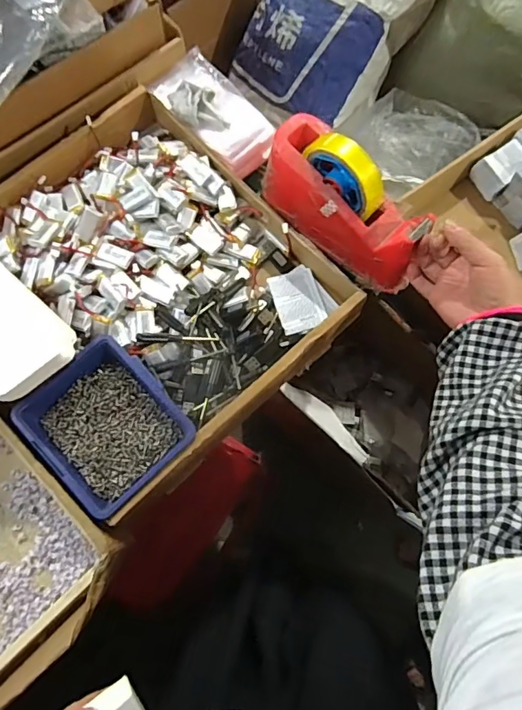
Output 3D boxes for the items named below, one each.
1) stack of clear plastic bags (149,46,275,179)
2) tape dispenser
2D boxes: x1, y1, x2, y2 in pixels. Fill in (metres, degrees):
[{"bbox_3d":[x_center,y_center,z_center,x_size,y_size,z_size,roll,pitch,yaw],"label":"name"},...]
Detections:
[{"bbox_3d":[-0.060,-0.301,0.602,0.093,0.049,0.179,-34,77,-10],"label":"stack of clear plastic bags"},{"bbox_3d":[0.088,-0.161,0.537,0.070,0.107,0.195,-42,78,-12],"label":"tape dispenser"}]

